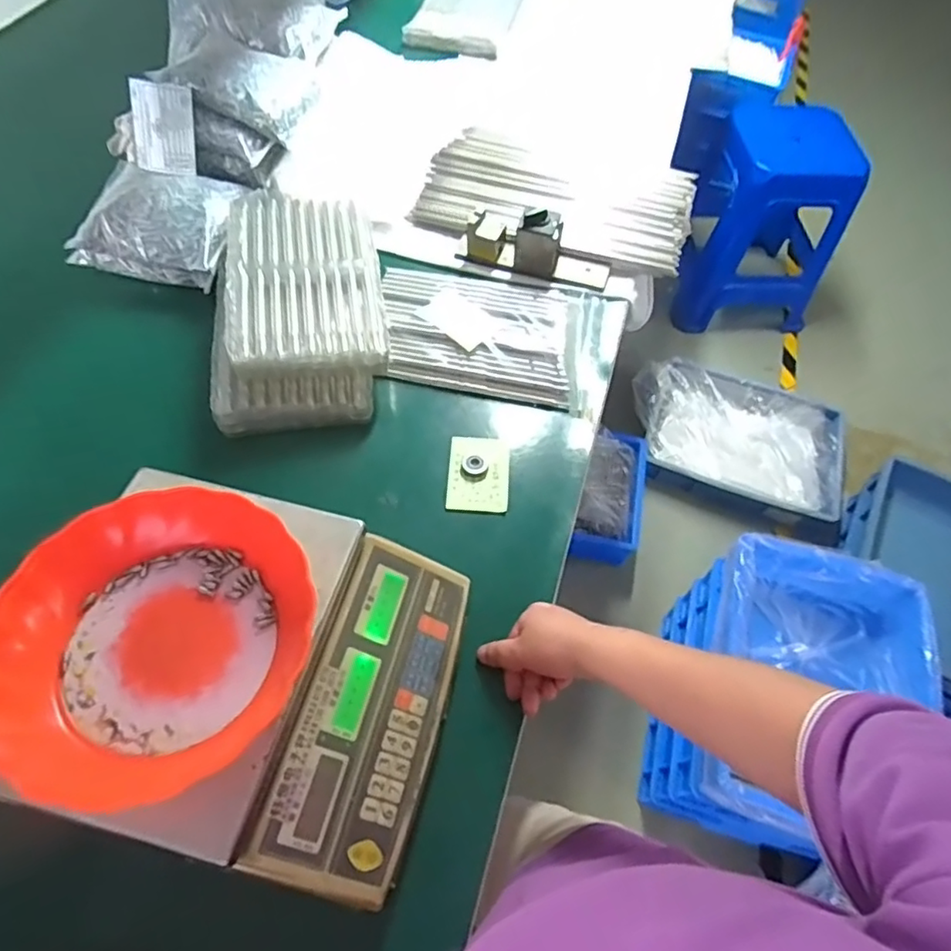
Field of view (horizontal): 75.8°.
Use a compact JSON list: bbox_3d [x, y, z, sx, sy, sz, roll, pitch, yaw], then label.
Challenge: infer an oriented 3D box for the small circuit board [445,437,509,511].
[{"bbox_3d":[0.004,-0.002,0.675,0.065,0.006,0.094,4,59,-1],"label":"small circuit board"}]

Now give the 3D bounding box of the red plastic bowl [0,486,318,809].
[{"bbox_3d":[-0.217,0.111,0.426,0.212,0.051,0.200,-26,64,-18],"label":"red plastic bowl"}]

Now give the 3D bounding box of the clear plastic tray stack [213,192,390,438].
[{"bbox_3d":[-0.208,-0.207,0.735,0.189,0.072,0.325,-5,60,-6],"label":"clear plastic tray stack"}]

